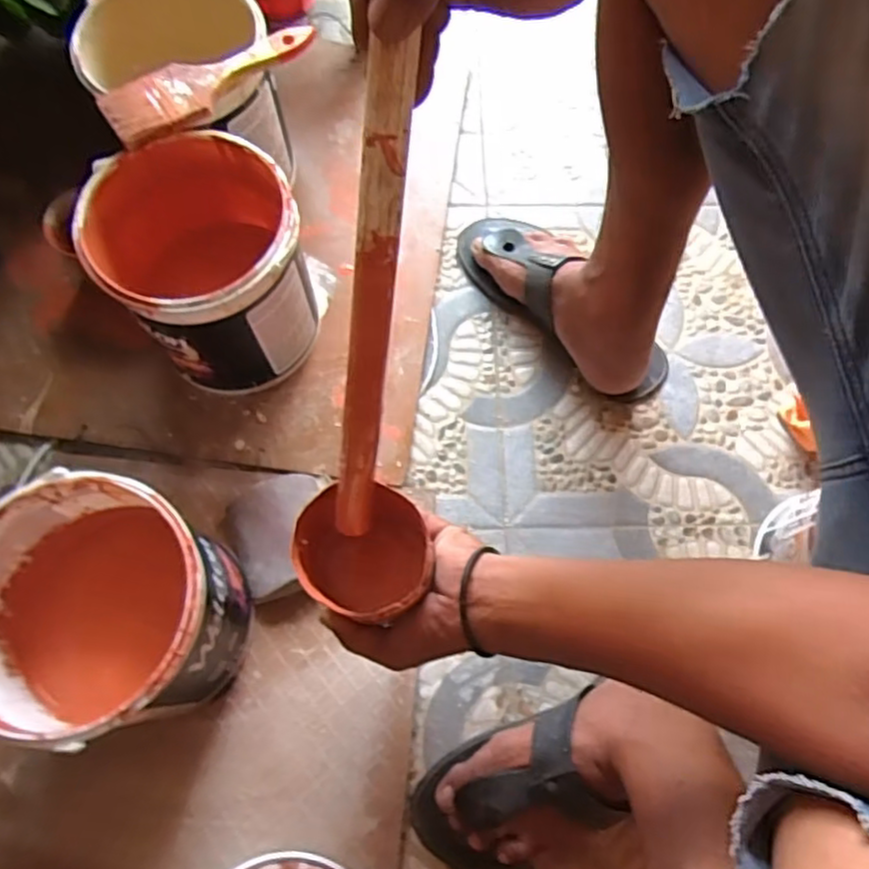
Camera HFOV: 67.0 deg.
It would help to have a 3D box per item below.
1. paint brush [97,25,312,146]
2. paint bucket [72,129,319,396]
[{"bbox_3d":[-0.199,-0.322,0.594,0.199,0.019,0.061,-30,74,-12],"label":"paint brush"},{"bbox_3d":[-0.211,-0.154,0.642,0.170,0.186,0.172,1,70,-2],"label":"paint bucket"}]

